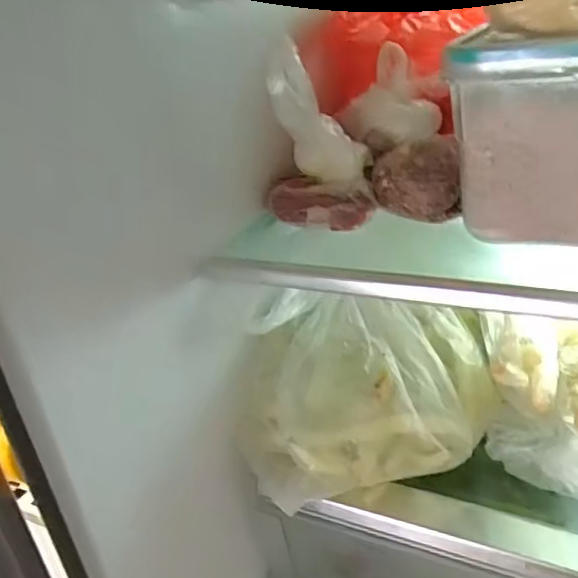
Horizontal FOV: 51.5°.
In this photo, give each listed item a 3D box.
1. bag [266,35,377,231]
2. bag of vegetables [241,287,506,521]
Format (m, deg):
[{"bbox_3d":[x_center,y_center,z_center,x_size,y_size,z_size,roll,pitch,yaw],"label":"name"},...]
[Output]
[{"bbox_3d":[0.018,-0.099,0.386,0.065,0.108,0.076,-7,27,1],"label":"bag"},{"bbox_3d":[0.058,0.062,0.417,0.184,0.108,0.101,-11,27,-7],"label":"bag of vegetables"}]

